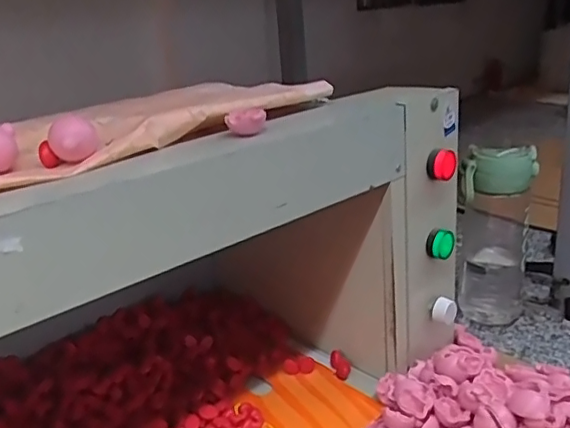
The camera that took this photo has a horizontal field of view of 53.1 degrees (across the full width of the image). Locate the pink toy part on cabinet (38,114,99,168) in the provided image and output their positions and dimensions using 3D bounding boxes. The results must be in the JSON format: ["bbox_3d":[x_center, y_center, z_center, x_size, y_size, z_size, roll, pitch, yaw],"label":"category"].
[{"bbox_3d":[-0.135,-0.046,0.355,0.028,0.029,0.024,7,24,27],"label":"pink toy part on cabinet"}]

